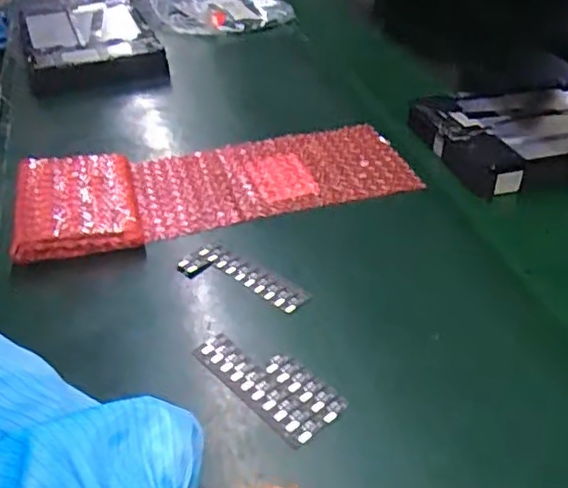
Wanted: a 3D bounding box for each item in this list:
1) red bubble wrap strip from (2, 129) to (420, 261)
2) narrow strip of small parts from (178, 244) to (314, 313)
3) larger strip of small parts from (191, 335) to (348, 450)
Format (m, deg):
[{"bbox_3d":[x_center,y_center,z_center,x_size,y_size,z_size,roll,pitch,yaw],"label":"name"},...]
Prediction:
[{"bbox_3d":[-0.057,-0.059,0.572,0.341,0.035,0.129,-14,38,-15],"label":"red bubble wrap strip"},{"bbox_3d":[-0.028,0.024,0.478,0.102,0.005,0.038,19,42,27],"label":"narrow strip of small parts"},{"bbox_3d":[-0.011,0.085,0.403,0.040,0.008,0.100,-32,45,-33],"label":"larger strip of small parts"}]

